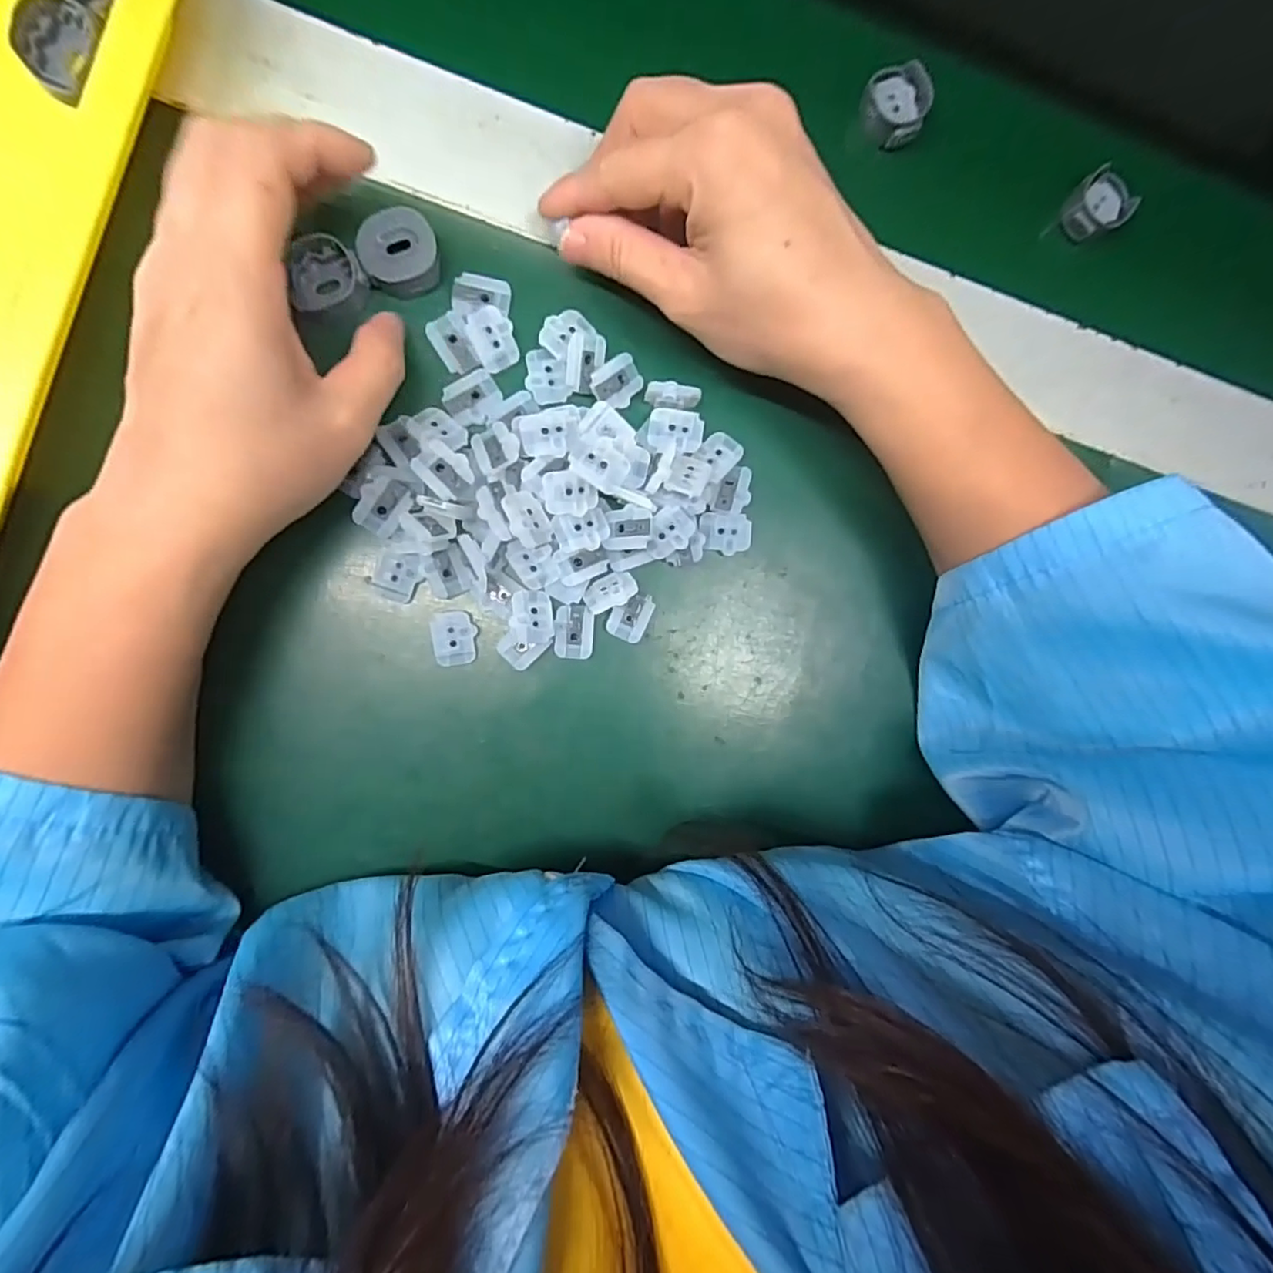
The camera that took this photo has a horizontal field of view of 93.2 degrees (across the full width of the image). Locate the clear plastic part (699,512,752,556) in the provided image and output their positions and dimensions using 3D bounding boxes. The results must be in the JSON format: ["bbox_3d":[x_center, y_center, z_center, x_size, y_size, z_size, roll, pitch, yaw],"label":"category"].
[{"bbox_3d":[0.037,-0.042,0.249,0.021,0.004,0.016,2,92,-6],"label":"clear plastic part"}]

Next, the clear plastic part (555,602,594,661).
[{"bbox_3d":[-0.025,-0.002,0.243,0.016,0.004,0.022,2,92,-6],"label":"clear plastic part"}]

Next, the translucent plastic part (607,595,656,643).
[{"bbox_3d":[-0.002,-0.008,0.247,0.015,0.004,0.020,26,90,-6],"label":"translucent plastic part"}]

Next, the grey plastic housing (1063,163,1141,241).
[{"bbox_3d":[0.209,-0.195,0.271,0.030,0.013,0.024,-23,95,-5],"label":"grey plastic housing"}]

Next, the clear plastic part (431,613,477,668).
[{"bbox_3d":[-0.072,0.001,0.240,0.016,0.004,0.021,-5,93,-6],"label":"clear plastic part"}]

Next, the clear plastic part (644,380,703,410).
[{"bbox_3d":[0.014,-0.095,0.240,0.021,0.013,0.008,-2,93,-6],"label":"clear plastic part"}]

